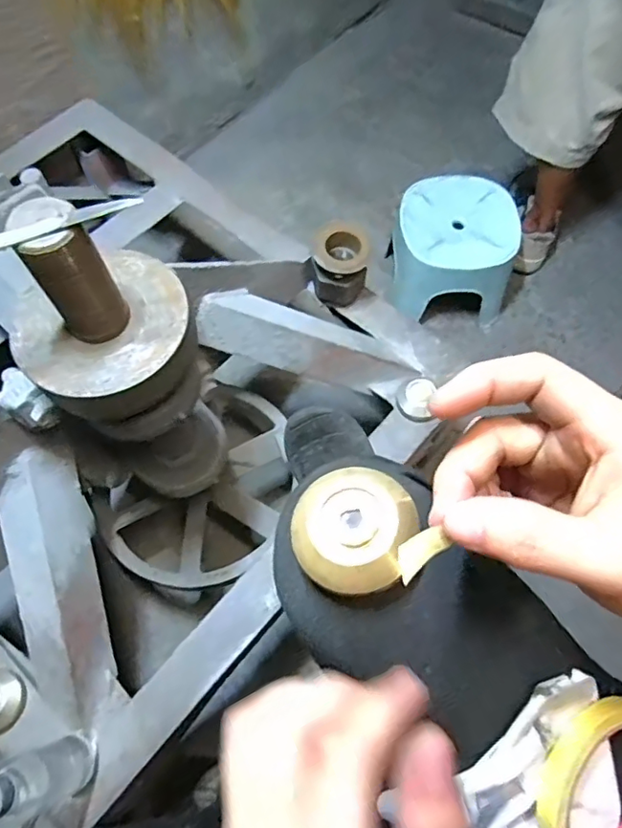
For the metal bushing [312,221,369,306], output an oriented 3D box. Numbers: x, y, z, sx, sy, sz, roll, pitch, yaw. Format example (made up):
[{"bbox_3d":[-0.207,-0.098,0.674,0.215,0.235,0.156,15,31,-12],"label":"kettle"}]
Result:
[{"bbox_3d":[0.042,-0.209,0.785,0.075,0.087,0.078,0,66,1],"label":"metal bushing"}]

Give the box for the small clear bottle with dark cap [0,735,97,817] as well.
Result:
[{"bbox_3d":[-0.249,0.333,0.507,0.042,0.175,0.054,-20,67,-8],"label":"small clear bottle with dark cap"}]

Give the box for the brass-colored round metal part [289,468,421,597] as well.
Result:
[{"bbox_3d":[0.019,0.053,0.263,0.056,0.015,0.057,0,66,1],"label":"brass-colored round metal part"}]

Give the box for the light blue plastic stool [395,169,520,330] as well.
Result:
[{"bbox_3d":[0.264,-0.306,1.063,0.217,0.184,0.205,0,66,1],"label":"light blue plastic stool"}]

